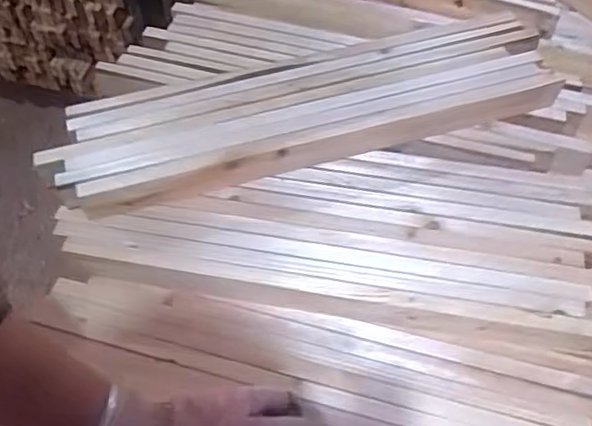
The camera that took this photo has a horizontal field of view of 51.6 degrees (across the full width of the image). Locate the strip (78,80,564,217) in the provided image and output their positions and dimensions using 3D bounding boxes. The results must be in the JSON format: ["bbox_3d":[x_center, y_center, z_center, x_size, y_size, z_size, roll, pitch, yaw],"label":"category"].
[{"bbox_3d":[0.037,-0.066,0.602,0.482,0.038,0.018,-14,57,-9],"label":"strip"}]

